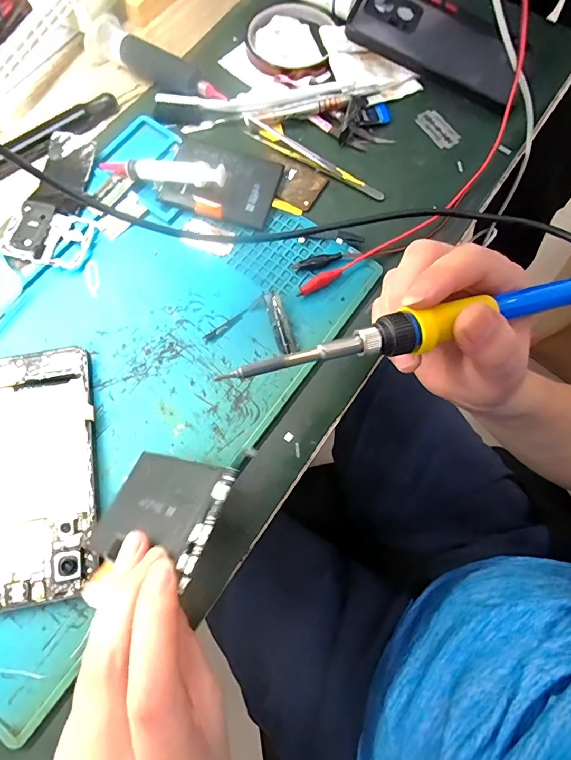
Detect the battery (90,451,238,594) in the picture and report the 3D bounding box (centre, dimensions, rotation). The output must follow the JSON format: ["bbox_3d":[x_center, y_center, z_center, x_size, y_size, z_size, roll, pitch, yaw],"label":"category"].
[{"bbox_3d":[-0.072,0.074,0.233,0.082,0.006,0.061,2,53,36],"label":"battery"}]

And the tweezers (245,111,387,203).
[{"bbox_3d":[0.024,-0.185,0.338,0.129,0.012,0.014,33,76,7],"label":"tweezers"}]

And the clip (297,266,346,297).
[{"bbox_3d":[0.025,-0.074,0.306,0.038,0.011,0.010,-26,77,-9],"label":"clip"}]

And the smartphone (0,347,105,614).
[{"bbox_3d":[-0.161,0.058,0.265,0.075,0.008,0.157,-12,75,-5],"label":"smartphone"}]

